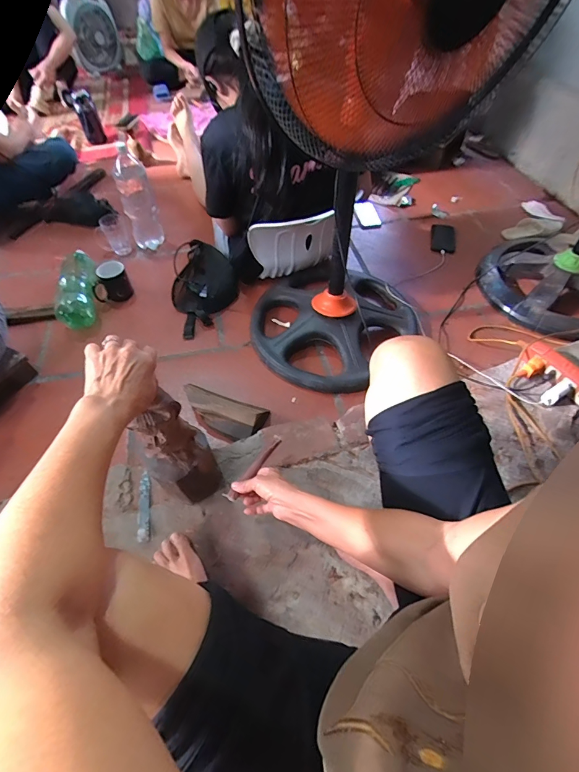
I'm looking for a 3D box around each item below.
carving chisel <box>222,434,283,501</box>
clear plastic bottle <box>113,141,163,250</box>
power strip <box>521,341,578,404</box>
[{"bbox_3d":[-0.062,0.140,0.643,0.018,0.012,0.135,36,72,25],"label":"carving chisel"},{"bbox_3d":[-0.486,-0.585,1.200,0.096,0.319,0.077,-27,57,-18],"label":"clear plastic bottle"},{"bbox_3d":[0.613,-0.024,0.824,0.039,0.048,0.192,-25,56,-17],"label":"power strip"}]

